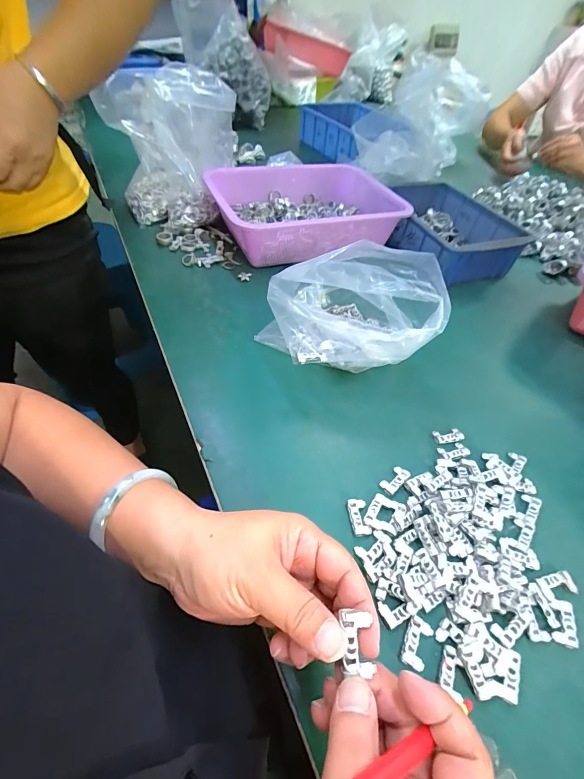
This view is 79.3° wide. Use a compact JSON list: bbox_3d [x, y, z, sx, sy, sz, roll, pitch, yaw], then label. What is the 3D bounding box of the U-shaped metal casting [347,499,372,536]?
[{"bbox_3d":[0.057,0.110,0.302,0.016,0.005,0.030,0,49,-6],"label":"U-shaped metal casting"}]

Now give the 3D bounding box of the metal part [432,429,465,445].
[{"bbox_3d":[0.165,0.050,0.371,0.033,0.006,0.015,-5,50,-11],"label":"metal part"}]

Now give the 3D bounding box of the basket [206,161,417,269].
[{"bbox_3d":[0.019,-0.311,0.612,0.303,0.082,0.234,-15,53,-18],"label":"basket"}]

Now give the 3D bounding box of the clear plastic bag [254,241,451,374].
[{"bbox_3d":[0.056,-0.094,0.401,0.183,0.128,0.152,2,49,-5],"label":"clear plastic bag"}]

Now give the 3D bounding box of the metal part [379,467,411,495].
[{"bbox_3d":[0.096,0.085,0.329,0.032,0.004,0.015,-33,60,-29],"label":"metal part"}]

